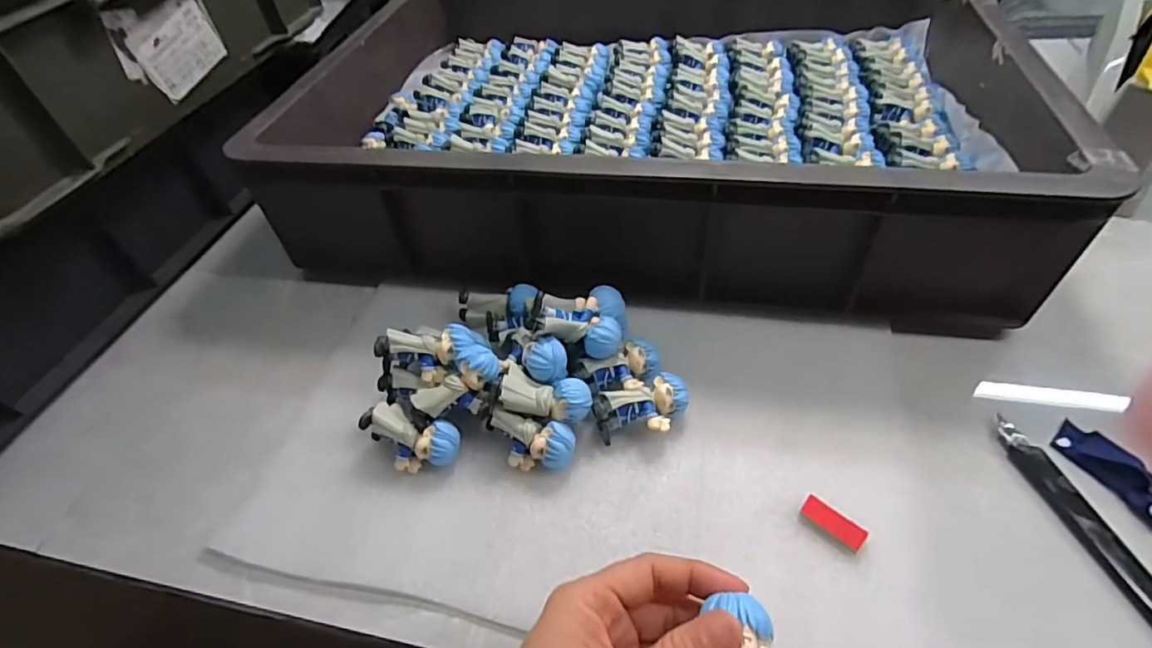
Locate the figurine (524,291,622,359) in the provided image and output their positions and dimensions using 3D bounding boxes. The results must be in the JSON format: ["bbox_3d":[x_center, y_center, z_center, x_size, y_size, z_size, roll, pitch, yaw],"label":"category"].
[{"bbox_3d":[0.000,0.000,0.365,0.061,0.024,0.034,18,50,-7],"label":"figurine"}]

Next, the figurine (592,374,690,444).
[{"bbox_3d":[0.043,0.057,0.358,0.059,0.030,0.034,-11,49,-3],"label":"figurine"}]

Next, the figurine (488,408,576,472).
[{"bbox_3d":[-0.028,0.076,0.346,0.053,0.032,0.024,7,50,12],"label":"figurine"}]

